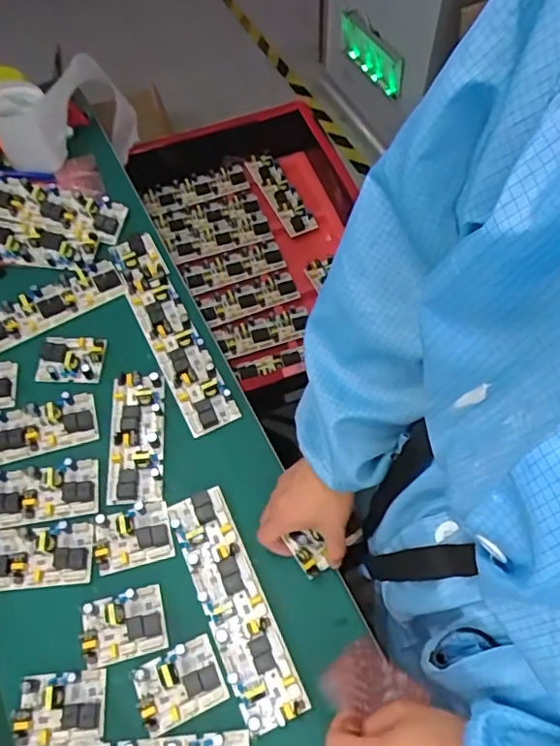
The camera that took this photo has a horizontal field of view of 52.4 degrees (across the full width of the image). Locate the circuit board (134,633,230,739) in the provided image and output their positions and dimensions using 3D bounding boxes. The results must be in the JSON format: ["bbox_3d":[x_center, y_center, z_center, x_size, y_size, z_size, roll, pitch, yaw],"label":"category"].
[{"bbox_3d":[-0.098,0.299,0.548,0.080,0.016,0.062,-23,64,-10],"label":"circuit board"}]

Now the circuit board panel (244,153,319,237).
[{"bbox_3d":[0.000,-0.394,1.228,0.068,0.016,0.249,-22,64,-8],"label":"circuit board panel"}]

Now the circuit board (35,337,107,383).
[{"bbox_3d":[-0.268,-0.018,0.725,0.079,0.015,0.060,-1,62,2],"label":"circuit board"}]

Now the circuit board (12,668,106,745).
[{"bbox_3d":[-0.210,0.316,0.537,0.080,0.017,0.058,-6,62,-1],"label":"circuit board"}]

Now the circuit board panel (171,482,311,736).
[{"bbox_3d":[-0.049,0.231,0.580,0.063,0.018,0.235,-23,63,-10],"label":"circuit board panel"}]

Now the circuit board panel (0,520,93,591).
[{"bbox_3d":[-0.283,0.196,0.608,0.161,0.014,0.063,-5,62,-1],"label":"circuit board panel"}]

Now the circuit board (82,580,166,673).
[{"bbox_3d":[-0.159,0.254,0.574,0.079,0.017,0.063,-15,62,-6],"label":"circuit board"}]

